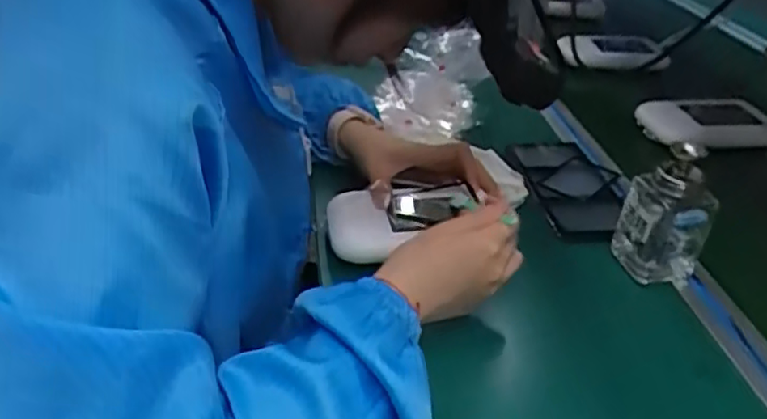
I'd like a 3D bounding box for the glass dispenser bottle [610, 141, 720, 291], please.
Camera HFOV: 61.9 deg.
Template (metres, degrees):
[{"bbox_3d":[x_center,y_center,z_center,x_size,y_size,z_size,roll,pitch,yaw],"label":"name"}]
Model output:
[{"bbox_3d":[0.244,0.006,0.549,0.057,0.113,0.057,-3,35,-5],"label":"glass dispenser bottle"}]

